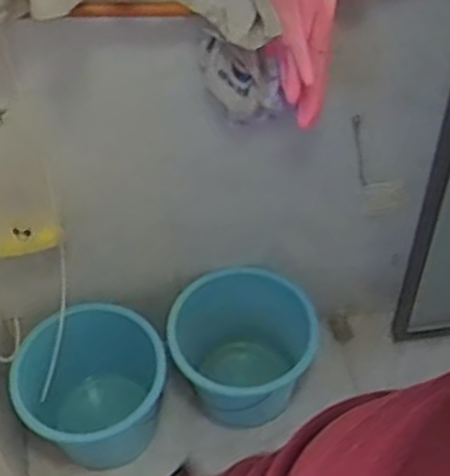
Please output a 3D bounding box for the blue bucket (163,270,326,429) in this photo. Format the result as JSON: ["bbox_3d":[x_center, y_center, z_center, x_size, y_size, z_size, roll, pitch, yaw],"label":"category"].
[{"bbox_3d":[0.034,0.249,1.627,0.315,0.260,0.295,3,51,5],"label":"blue bucket"}]

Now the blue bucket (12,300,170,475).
[{"bbox_3d":[-0.265,0.315,1.600,0.292,0.222,0.285,-1,51,1],"label":"blue bucket"}]

